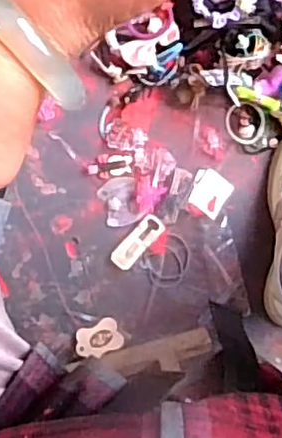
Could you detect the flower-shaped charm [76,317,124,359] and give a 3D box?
[{"bbox_3d":[-0.054,0.150,0.797,0.058,0.005,0.041,-25,72,-4],"label":"flower-shaped charm"}]

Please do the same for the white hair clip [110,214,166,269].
[{"bbox_3d":[-0.004,0.029,0.794,0.029,0.010,0.078,44,92,-5],"label":"white hair clip"}]

